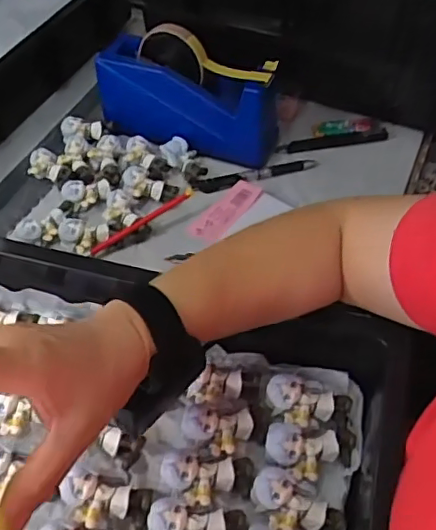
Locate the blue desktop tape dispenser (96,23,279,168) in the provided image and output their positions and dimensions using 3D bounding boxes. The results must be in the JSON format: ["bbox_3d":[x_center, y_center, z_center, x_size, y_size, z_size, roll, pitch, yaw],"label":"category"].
[{"bbox_3d":[-0.034,-0.185,0.611,0.202,0.109,0.060,20,56,15],"label":"blue desktop tape dispenser"}]

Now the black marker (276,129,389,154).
[{"bbox_3d":[0.129,-0.138,0.637,0.123,0.017,0.016,-7,53,-5],"label":"black marker"}]

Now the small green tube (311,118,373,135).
[{"bbox_3d":[0.140,-0.156,0.640,0.067,0.009,0.017,-1,53,-1],"label":"small green tube"}]

